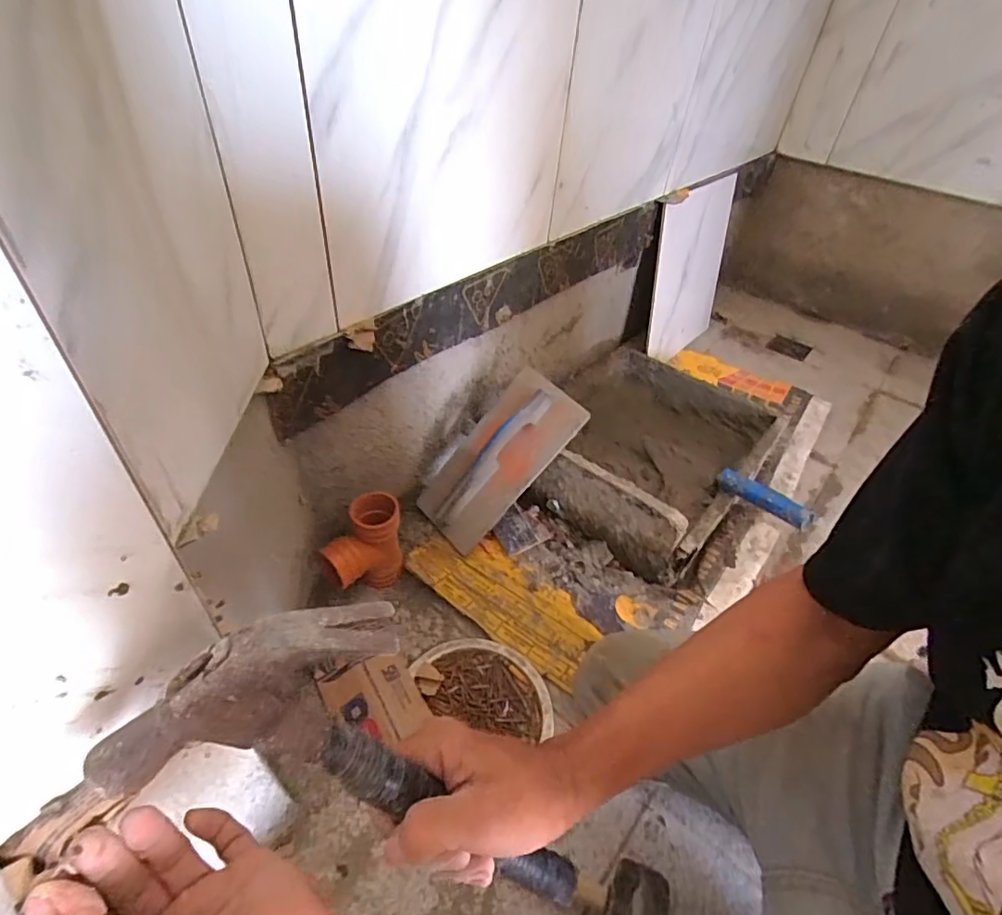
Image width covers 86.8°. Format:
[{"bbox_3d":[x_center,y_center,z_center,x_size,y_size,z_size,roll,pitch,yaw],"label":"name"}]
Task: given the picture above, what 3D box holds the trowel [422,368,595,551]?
[{"bbox_3d":[-0.011,-0.002,0.847,0.297,0.066,0.143,-50,56,7],"label":"trowel"}]

